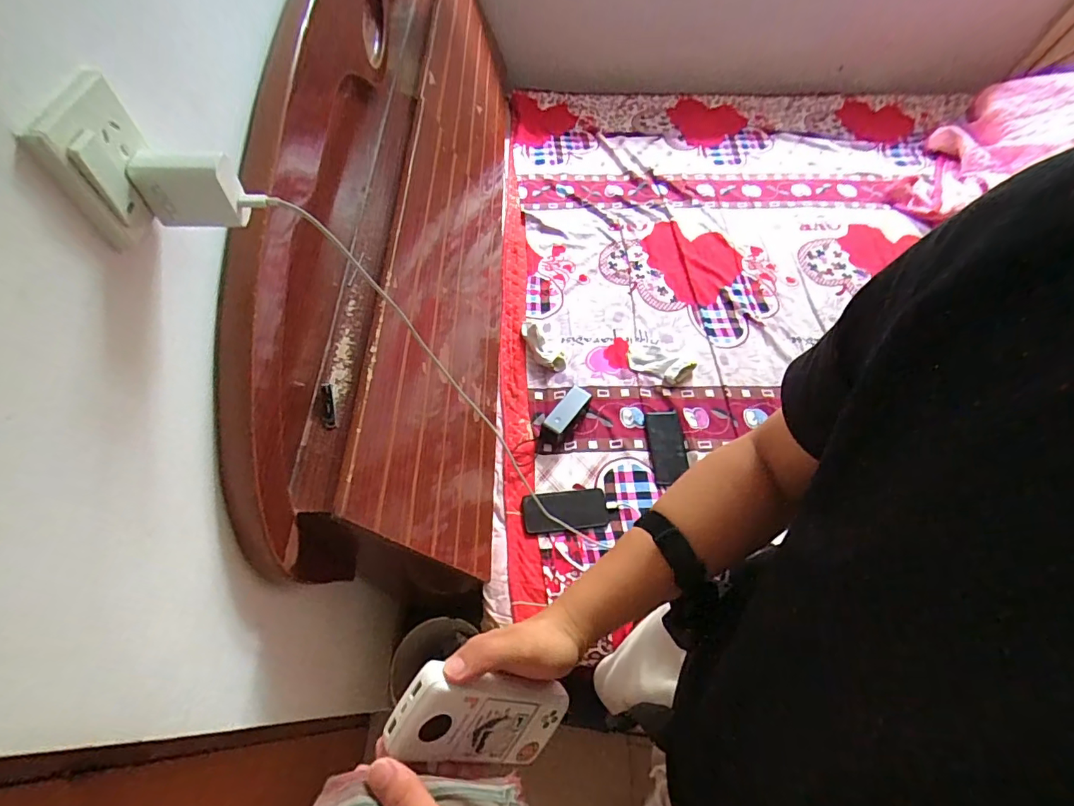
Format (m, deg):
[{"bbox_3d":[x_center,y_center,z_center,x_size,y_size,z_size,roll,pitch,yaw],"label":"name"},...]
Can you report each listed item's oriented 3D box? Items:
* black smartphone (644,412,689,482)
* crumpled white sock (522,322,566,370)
[{"bbox_3d":[0.279,0.091,1.055,0.072,0.006,0.170,-2,59,-2],"label":"black smartphone"},{"bbox_3d":[0.014,-0.138,1.148,0.067,0.045,0.154,-20,62,-13],"label":"crumpled white sock"}]

